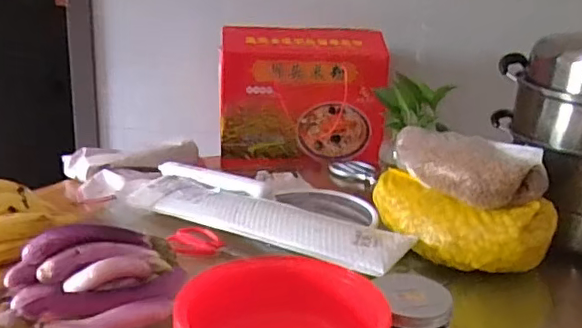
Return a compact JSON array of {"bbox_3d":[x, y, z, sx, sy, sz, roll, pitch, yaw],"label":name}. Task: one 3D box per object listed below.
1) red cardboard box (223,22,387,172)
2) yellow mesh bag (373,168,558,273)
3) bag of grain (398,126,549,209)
[{"bbox_3d":[0.028,-0.148,1.353,0.376,0.301,0.102,2,16,-1],"label":"red cardboard box"},{"bbox_3d":[0.234,0.082,0.850,0.264,0.086,0.106,14,23,30],"label":"yellow mesh bag"},{"bbox_3d":[0.234,-0.002,0.853,0.094,0.069,0.258,-8,19,-31],"label":"bag of grain"}]

